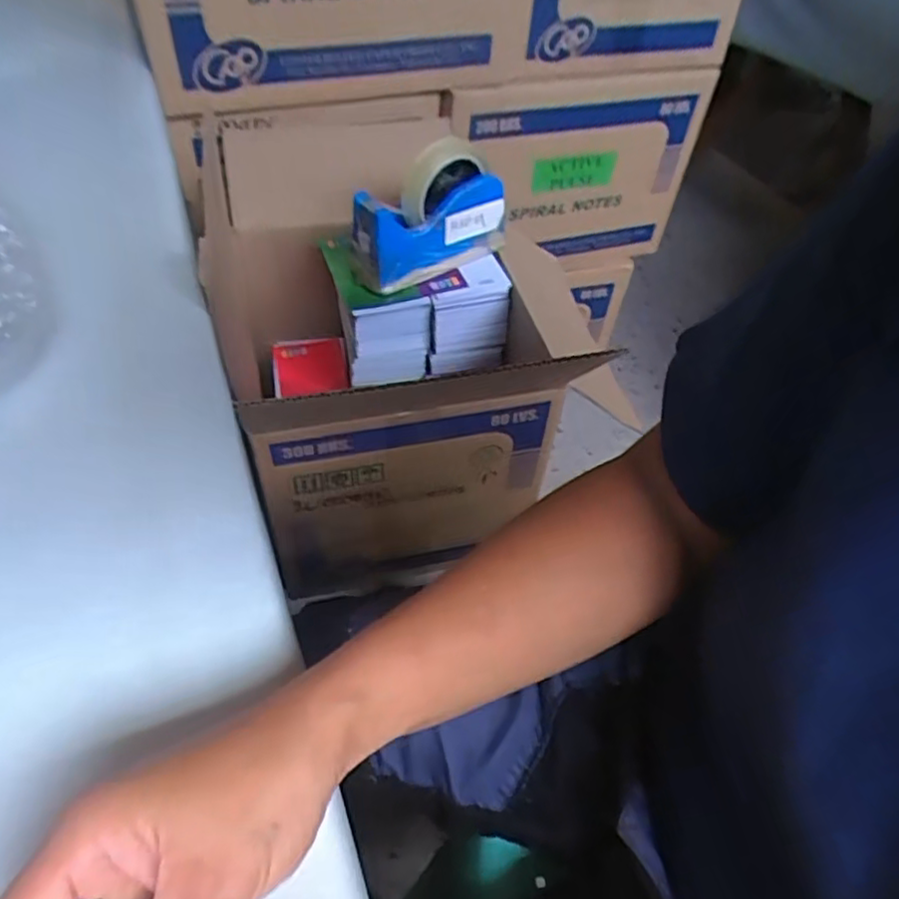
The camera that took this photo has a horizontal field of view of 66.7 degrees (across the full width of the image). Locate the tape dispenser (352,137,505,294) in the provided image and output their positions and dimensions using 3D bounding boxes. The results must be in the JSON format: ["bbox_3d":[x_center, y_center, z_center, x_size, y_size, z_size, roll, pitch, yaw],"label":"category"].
[{"bbox_3d":[-0.020,-0.239,0.684,0.159,0.112,0.055,-27,57,-26],"label":"tape dispenser"}]

